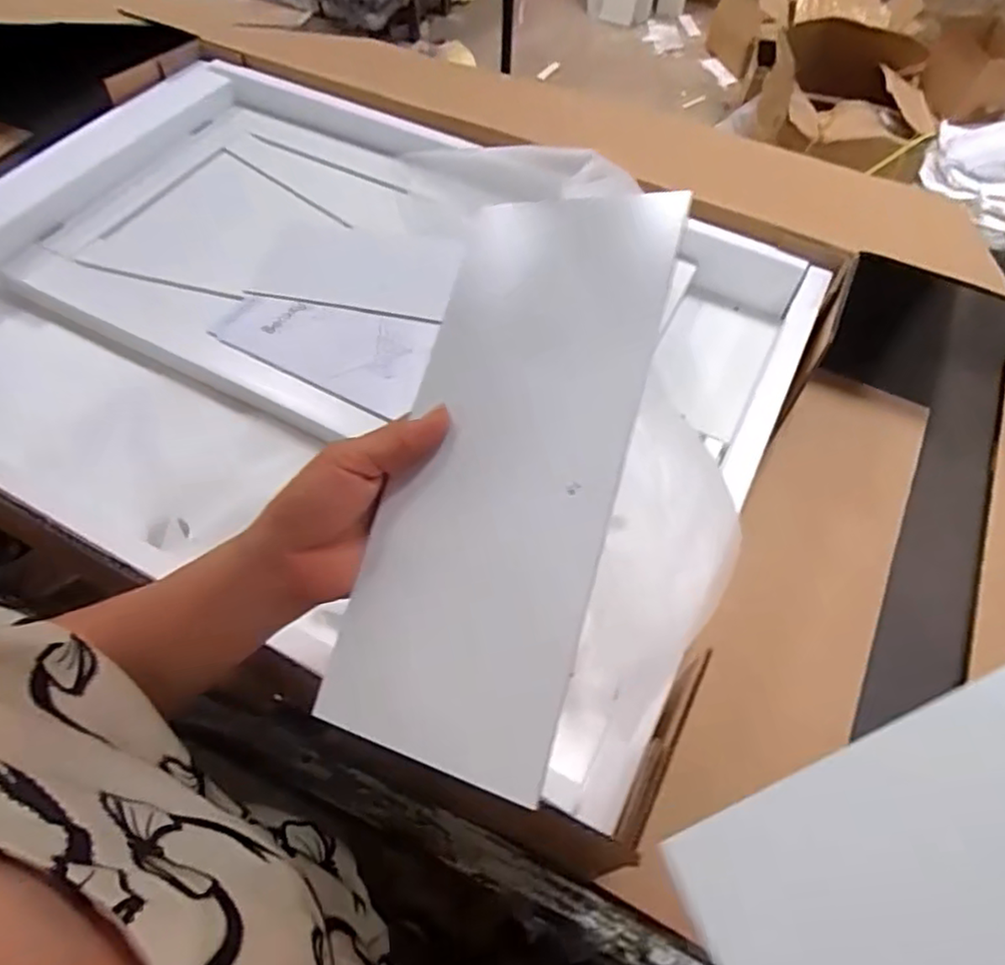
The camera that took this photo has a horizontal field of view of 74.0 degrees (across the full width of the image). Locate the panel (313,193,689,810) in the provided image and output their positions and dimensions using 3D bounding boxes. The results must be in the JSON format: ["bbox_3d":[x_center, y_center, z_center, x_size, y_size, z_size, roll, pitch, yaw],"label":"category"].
[{"bbox_3d":[0.000,-0.013,0.330,0.119,0.008,0.289,10,78,27],"label":"panel"}]

